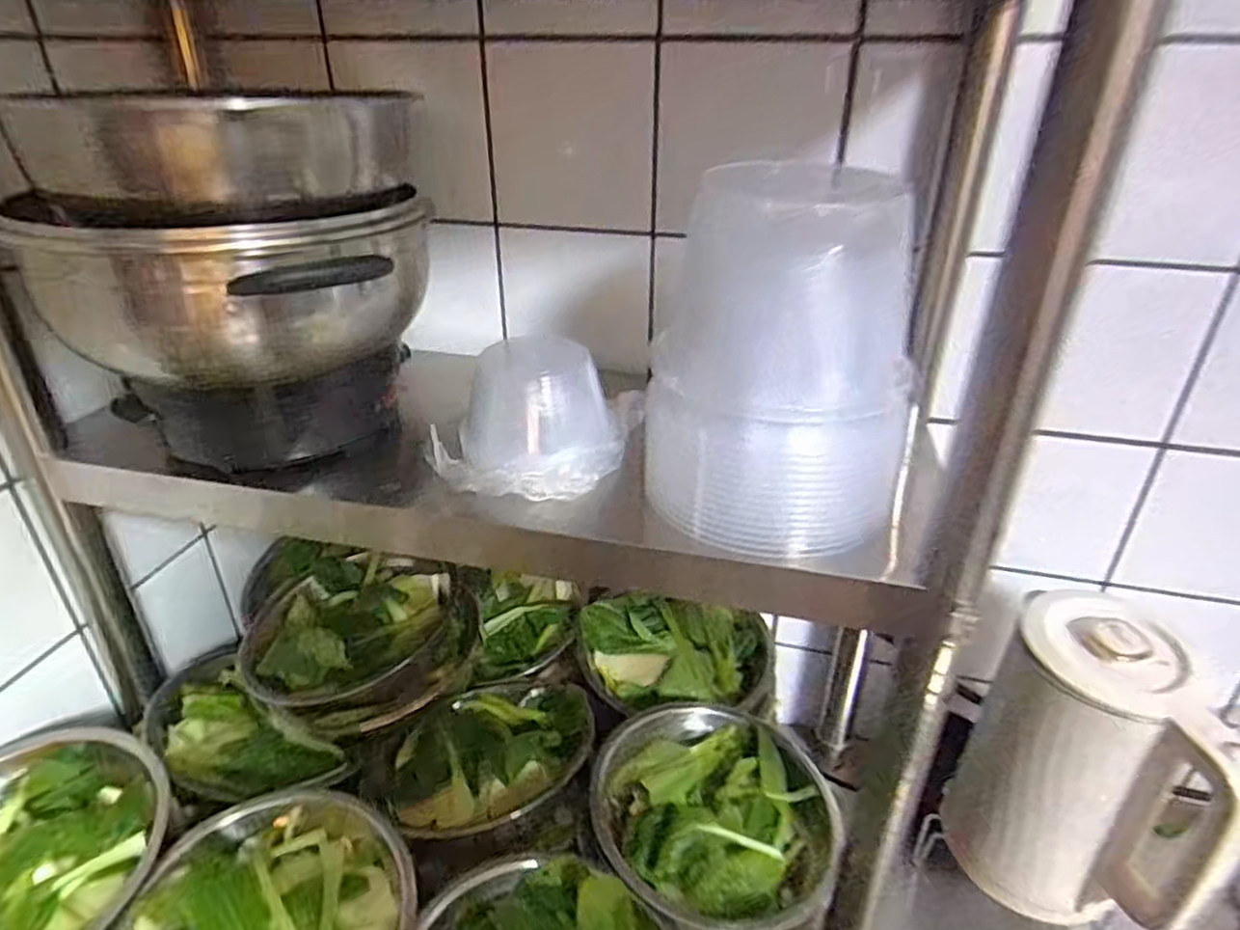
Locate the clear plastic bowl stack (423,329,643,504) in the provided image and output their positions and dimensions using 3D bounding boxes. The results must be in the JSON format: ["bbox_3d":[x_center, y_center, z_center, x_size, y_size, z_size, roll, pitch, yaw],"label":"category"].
[{"bbox_3d":[-0.059,-0.042,0.520,0.119,0.086,0.123,10,32,15],"label":"clear plastic bowl stack"}]

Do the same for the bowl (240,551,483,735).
[{"bbox_3d":[-0.236,0.154,0.687,0.206,0.096,0.171,-21,37,-32],"label":"bowl"}]

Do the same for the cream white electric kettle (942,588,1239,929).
[{"bbox_3d":[0.385,0.248,0.593,0.169,0.247,0.113,26,39,36],"label":"cream white electric kettle"}]

